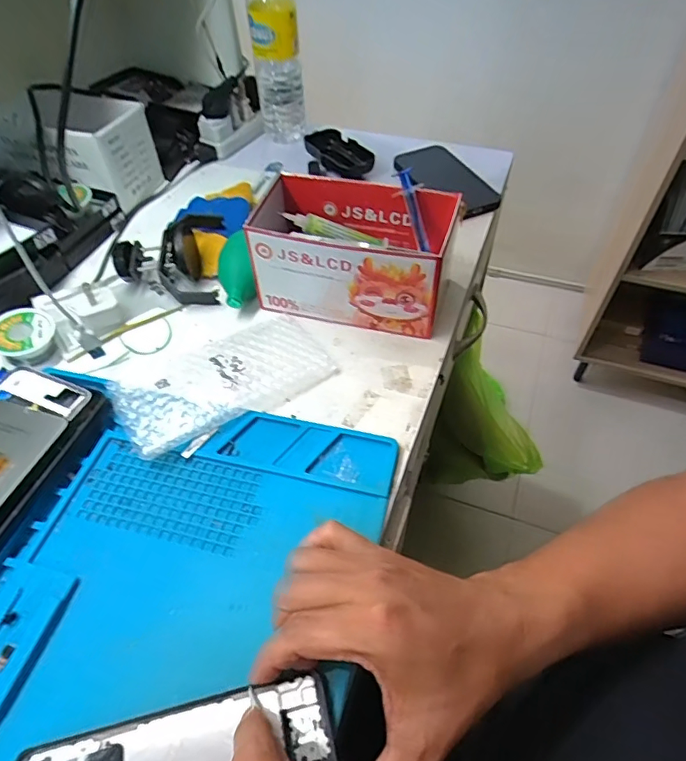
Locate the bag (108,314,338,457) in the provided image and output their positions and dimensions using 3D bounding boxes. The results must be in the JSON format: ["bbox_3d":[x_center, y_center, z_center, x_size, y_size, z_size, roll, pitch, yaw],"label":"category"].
[{"bbox_3d":[-0.104,-0.006,0.424,0.172,0.018,0.100,-26,54,-18],"label":"bag"}]

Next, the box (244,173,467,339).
[{"bbox_3d":[0.010,-0.118,0.458,0.165,0.088,0.102,11,52,11],"label":"box"}]

